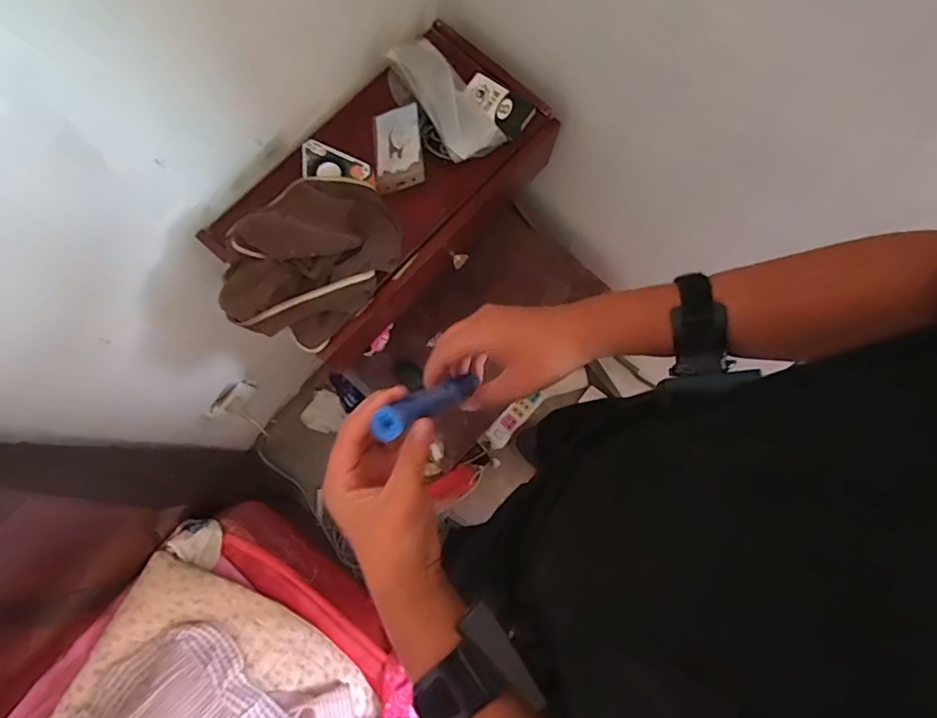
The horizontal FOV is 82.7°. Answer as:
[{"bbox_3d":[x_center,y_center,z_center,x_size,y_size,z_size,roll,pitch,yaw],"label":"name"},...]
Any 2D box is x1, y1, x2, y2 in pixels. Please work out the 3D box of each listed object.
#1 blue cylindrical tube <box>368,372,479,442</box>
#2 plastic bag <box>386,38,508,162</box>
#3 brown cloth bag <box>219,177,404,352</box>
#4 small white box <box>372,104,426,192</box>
[{"bbox_3d":[-0.025,0.031,0.405,0.018,0.132,0.022,-43,80,27],"label":"blue cylindrical tube"},{"bbox_3d":[-0.030,-0.316,0.642,0.071,0.024,0.174,-35,81,-7],"label":"plastic bag"},{"bbox_3d":[-0.170,-0.111,0.599,0.149,0.073,0.201,27,80,5],"label":"brown cloth bag"},{"bbox_3d":[-0.088,-0.256,0.653,0.066,0.009,0.109,-11,77,23],"label":"small white box"}]

